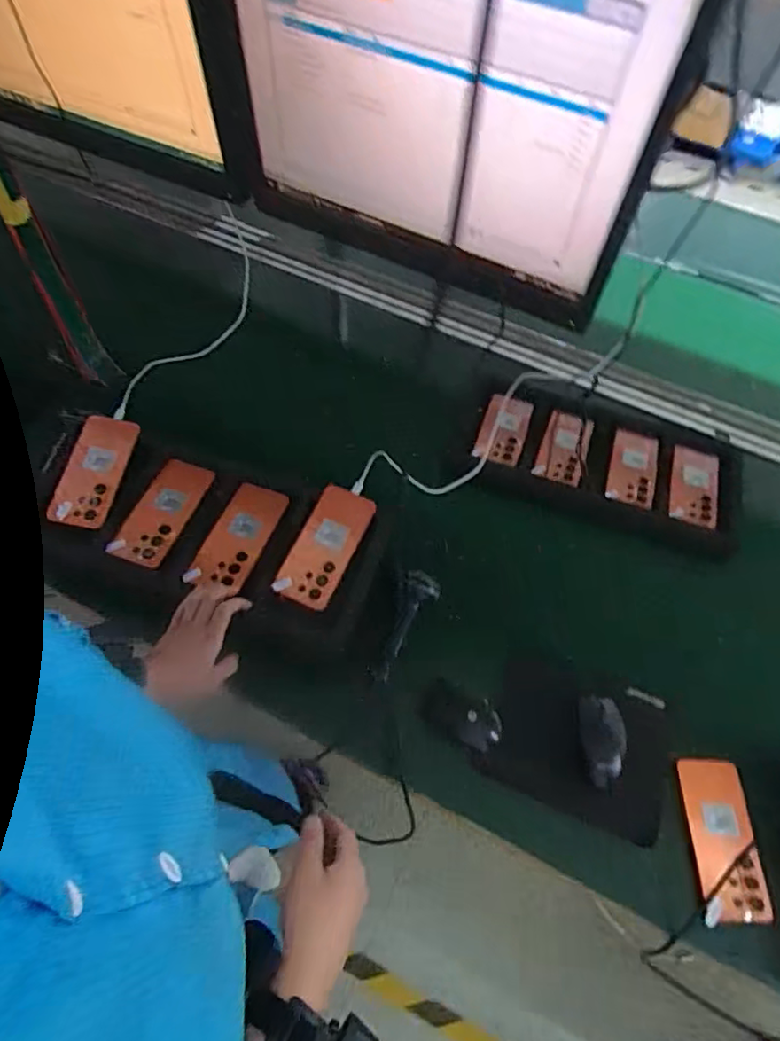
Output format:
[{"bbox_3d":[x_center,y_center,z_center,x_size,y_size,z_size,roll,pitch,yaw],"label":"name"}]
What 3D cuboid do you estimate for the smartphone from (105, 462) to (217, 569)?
[{"bbox_3d":[-0.319,-0.014,0.819,0.078,0.012,0.170,18,58,8],"label":"smartphone"}]

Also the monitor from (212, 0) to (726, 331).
[{"bbox_3d":[0.024,-0.340,0.456,0.378,0.318,0.047,26,59,12],"label":"monitor"}]

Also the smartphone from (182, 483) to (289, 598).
[{"bbox_3d":[-0.201,0.022,0.793,0.077,0.014,0.166,21,61,10],"label":"smartphone"}]

